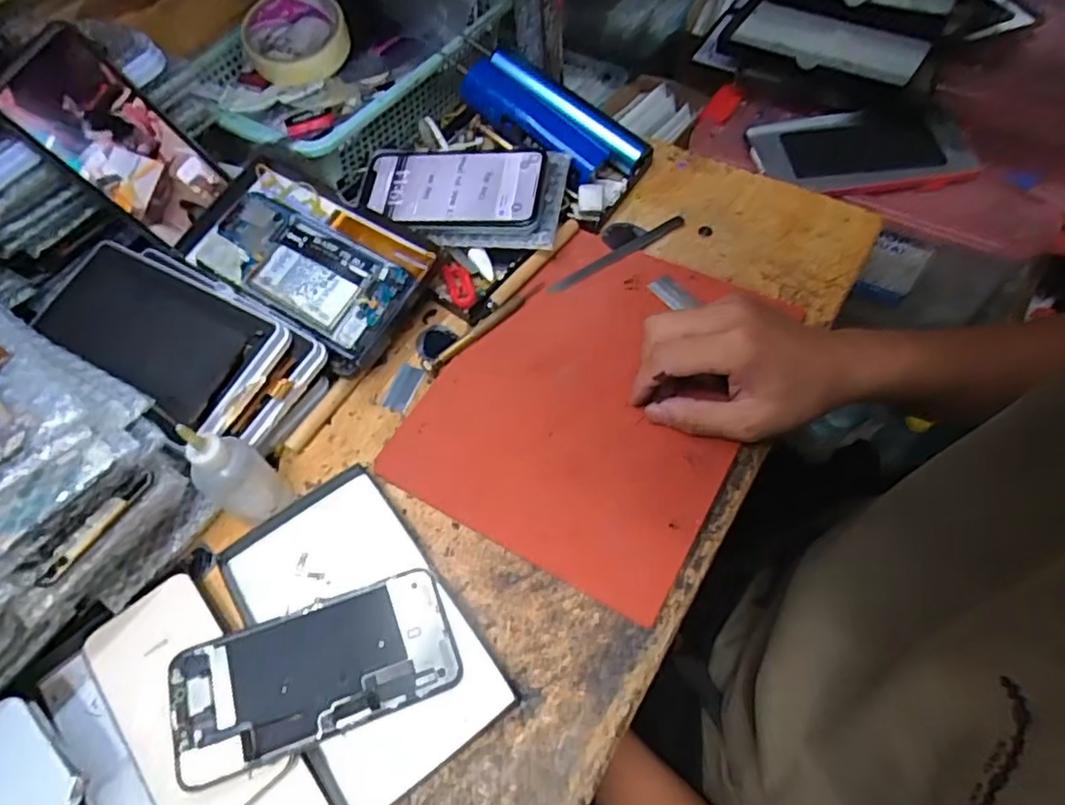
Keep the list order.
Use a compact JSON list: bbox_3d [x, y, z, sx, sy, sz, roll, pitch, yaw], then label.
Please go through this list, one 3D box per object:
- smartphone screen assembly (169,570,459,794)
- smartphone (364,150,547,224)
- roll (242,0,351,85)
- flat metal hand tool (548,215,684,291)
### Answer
[{"bbox_3d":[-0.116,0.144,0.354,0.144,0.005,0.070,-15,57,-16],"label":"smartphone screen assembly"},{"bbox_3d":[-0.062,-0.171,0.502,0.139,0.012,0.077,1,59,4],"label":"smartphone"},{"bbox_3d":[-0.208,-0.326,0.578,0.090,0.039,0.090,-2,59,3],"label":"roll"},{"bbox_3d":[0.067,-0.117,0.512,0.128,0.006,0.012,-32,62,-14],"label":"flat metal hand tool"}]

